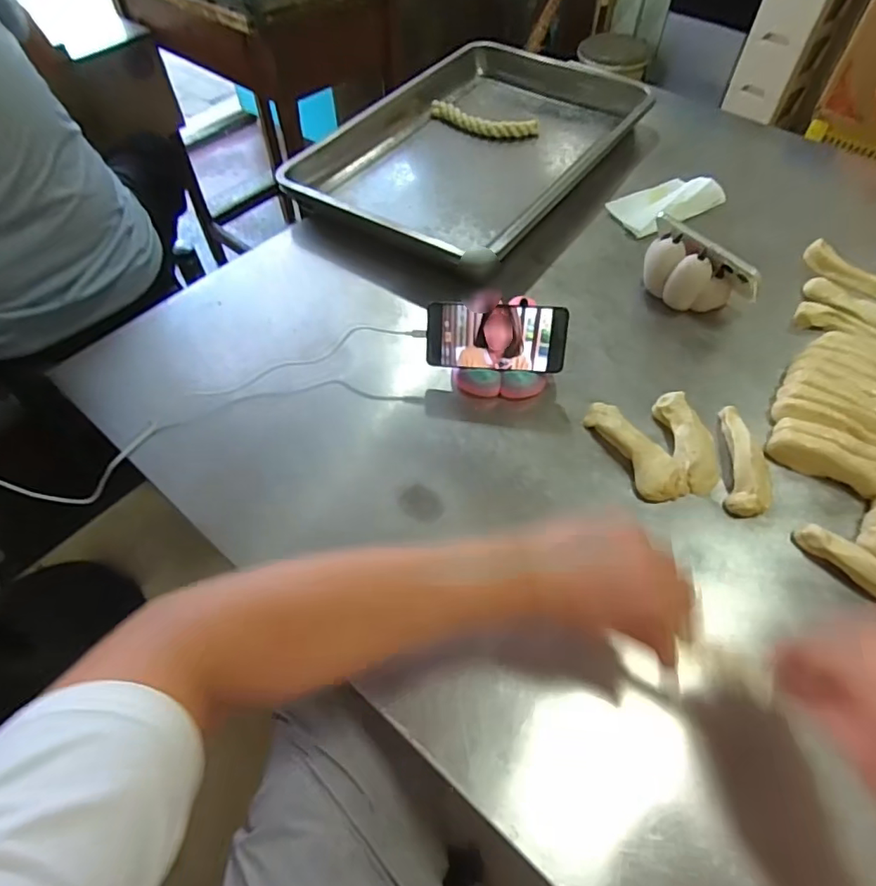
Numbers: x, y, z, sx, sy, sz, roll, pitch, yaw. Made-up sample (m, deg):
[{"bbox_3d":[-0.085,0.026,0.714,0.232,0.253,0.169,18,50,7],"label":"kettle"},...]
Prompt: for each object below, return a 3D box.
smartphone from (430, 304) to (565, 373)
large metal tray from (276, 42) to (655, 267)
[{"bbox_3d":[0.070,-0.126,0.647,0.164,0.075,0.015,4,22,6],"label":"smartphone"},{"bbox_3d":[0.073,-0.566,0.993,0.419,0.060,0.713,27,60,21],"label":"large metal tray"}]

